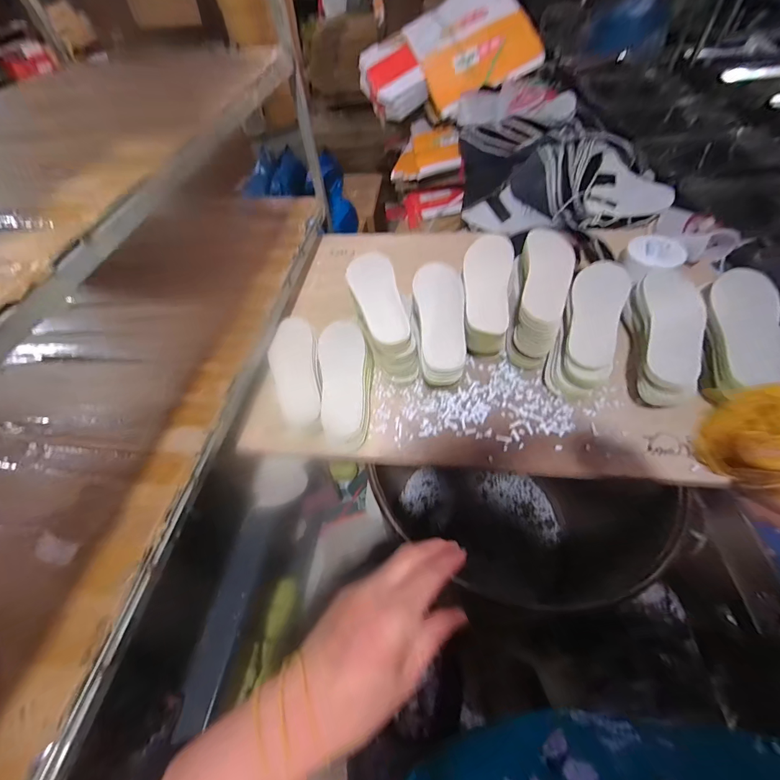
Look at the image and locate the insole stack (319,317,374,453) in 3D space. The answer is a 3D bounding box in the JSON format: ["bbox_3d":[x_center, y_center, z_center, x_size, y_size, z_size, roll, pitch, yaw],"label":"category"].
[{"bbox_3d":[-0.073,-0.020,0.620,0.093,0.043,0.254,-9,55,-1],"label":"insole stack"}]

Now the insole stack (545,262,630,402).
[{"bbox_3d":[0.349,-0.118,0.621,0.092,0.070,0.297,19,59,18],"label":"insole stack"}]

